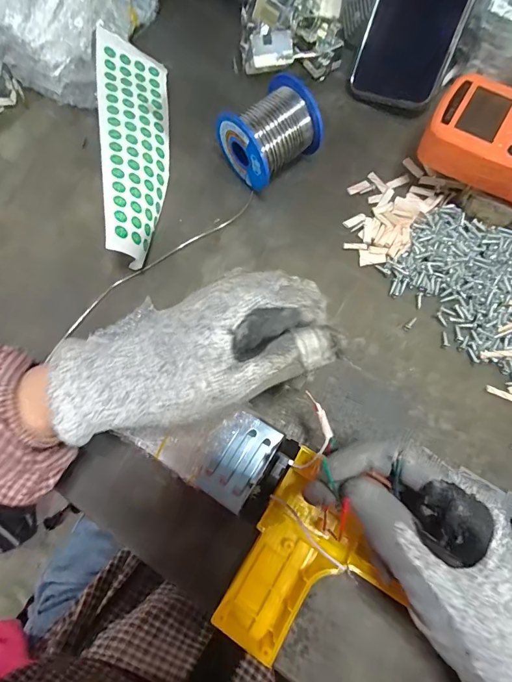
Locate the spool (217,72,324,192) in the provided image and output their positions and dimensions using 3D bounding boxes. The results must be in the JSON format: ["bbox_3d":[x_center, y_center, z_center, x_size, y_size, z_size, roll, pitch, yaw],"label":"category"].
[{"bbox_3d":[0.013,-0.166,0.321,0.073,0.056,0.057,-38,78,-8],"label":"spool"}]

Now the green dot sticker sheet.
[{"bbox_3d":[-0.100,-0.163,0.327,0.059,0.016,0.209,4,68,-37],"label":"green dot sticker sheet"}]

